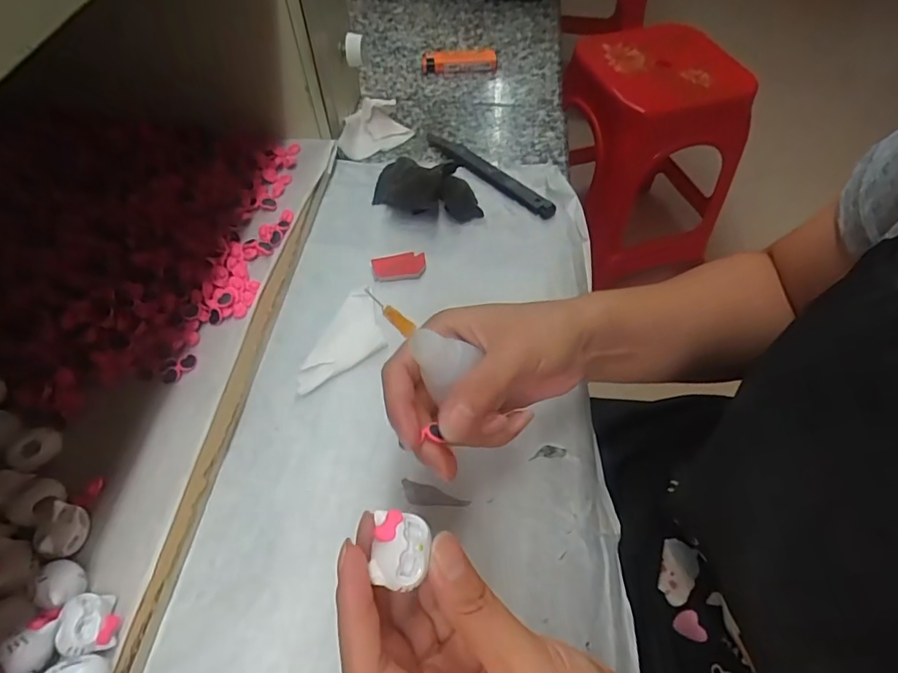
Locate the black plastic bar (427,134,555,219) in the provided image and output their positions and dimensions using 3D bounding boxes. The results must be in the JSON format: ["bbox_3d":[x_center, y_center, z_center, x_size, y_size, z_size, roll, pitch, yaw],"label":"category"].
[{"bbox_3d":[0.032,-0.139,0.441,0.020,0.007,0.141,-39,63,-23],"label":"black plastic bar"}]

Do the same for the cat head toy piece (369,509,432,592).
[{"bbox_3d":[-0.017,0.073,0.180,0.019,0.008,0.025,1,56,2],"label":"cat head toy piece"}]

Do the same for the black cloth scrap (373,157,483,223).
[{"bbox_3d":[-0.018,-0.119,0.412,0.087,0.037,0.035,10,56,8],"label":"black cloth scrap"}]

